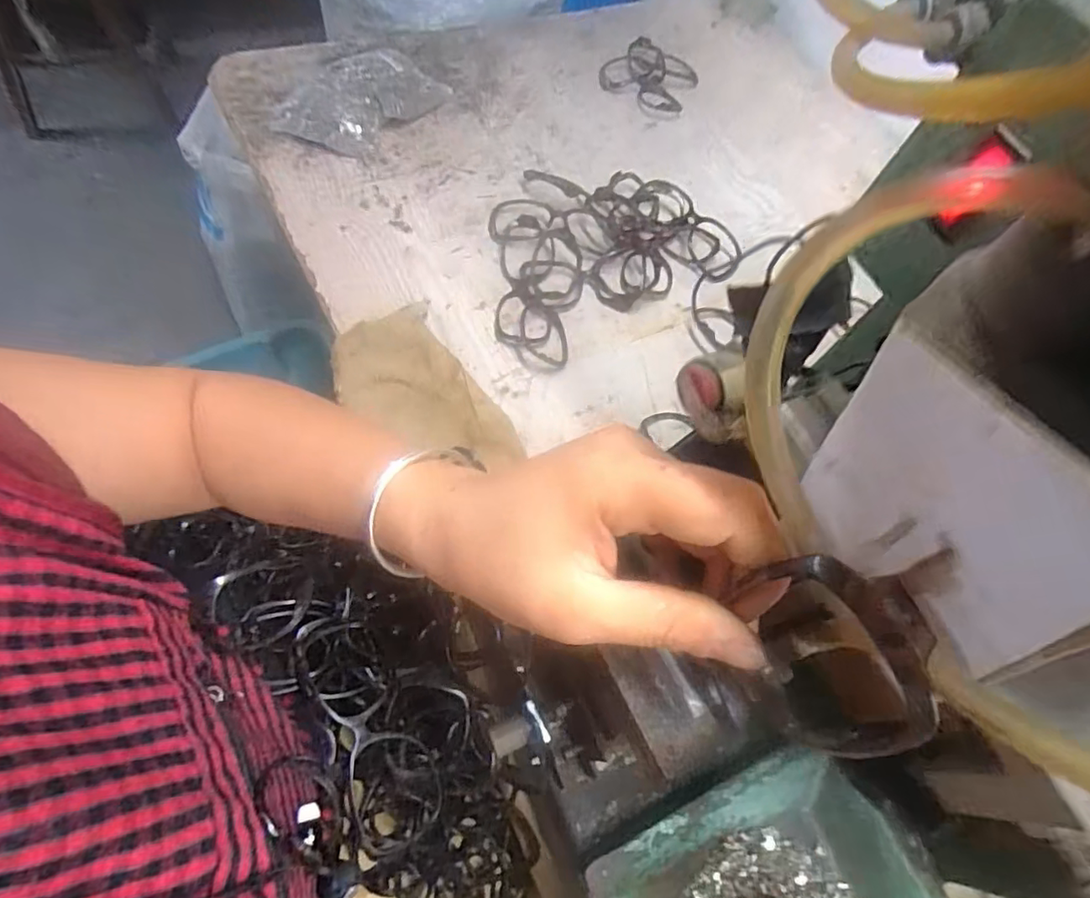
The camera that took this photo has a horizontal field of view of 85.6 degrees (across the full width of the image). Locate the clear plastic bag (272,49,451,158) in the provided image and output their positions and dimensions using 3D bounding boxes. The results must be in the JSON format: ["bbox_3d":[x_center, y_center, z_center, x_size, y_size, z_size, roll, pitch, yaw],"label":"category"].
[{"bbox_3d":[-0.199,-0.377,0.633,0.101,0.048,0.179,39,63,12],"label":"clear plastic bag"}]

